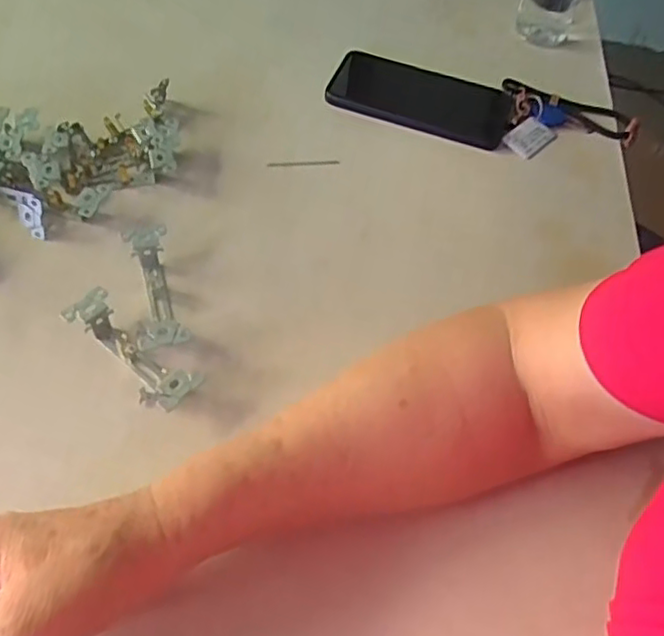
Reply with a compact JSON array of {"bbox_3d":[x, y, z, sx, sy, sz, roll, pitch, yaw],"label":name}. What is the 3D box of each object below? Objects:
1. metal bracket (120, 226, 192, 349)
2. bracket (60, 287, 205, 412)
[{"bbox_3d":[-0.123,-0.019,0.445,0.031,0.024,0.102,-13,58,-13],"label":"metal bracket"},{"bbox_3d":[-0.129,0.023,0.416,0.103,0.024,0.031,38,61,19],"label":"bracket"}]

